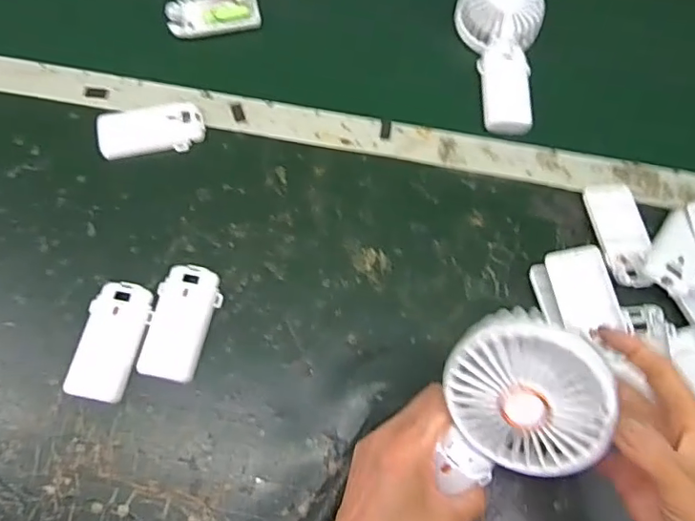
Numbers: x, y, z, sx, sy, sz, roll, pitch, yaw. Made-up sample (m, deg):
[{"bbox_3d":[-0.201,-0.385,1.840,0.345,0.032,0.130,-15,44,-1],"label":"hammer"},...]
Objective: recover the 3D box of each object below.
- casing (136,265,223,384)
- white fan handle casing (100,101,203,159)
[{"bbox_3d":[-0.136,0.049,0.443,0.047,0.015,0.092,13,69,6],"label":"casing"},{"bbox_3d":[-0.186,-0.124,0.517,0.095,0.018,0.047,-13,69,-4],"label":"white fan handle casing"}]

